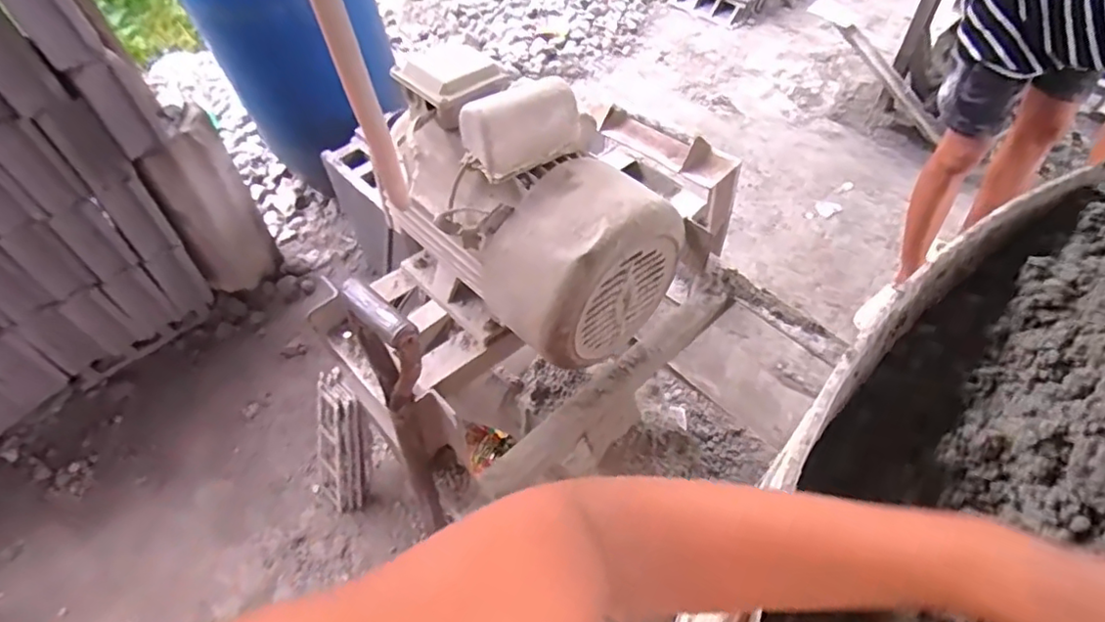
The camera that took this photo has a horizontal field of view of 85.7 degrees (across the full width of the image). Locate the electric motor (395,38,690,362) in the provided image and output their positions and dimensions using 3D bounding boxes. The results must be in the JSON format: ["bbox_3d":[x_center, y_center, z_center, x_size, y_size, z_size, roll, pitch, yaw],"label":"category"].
[{"bbox_3d":[-0.036,-0.144,0.793,0.241,0.258,0.362,-35,57,-20],"label":"electric motor"}]

